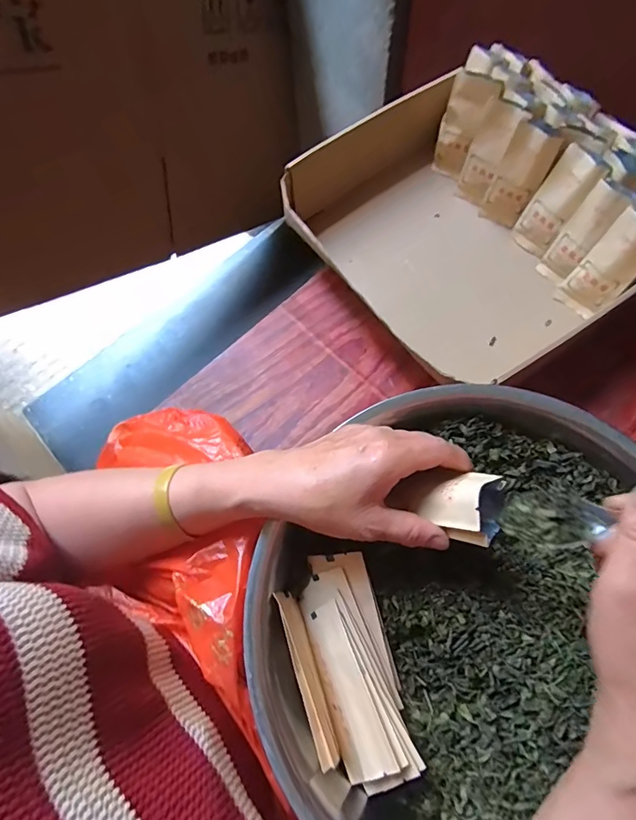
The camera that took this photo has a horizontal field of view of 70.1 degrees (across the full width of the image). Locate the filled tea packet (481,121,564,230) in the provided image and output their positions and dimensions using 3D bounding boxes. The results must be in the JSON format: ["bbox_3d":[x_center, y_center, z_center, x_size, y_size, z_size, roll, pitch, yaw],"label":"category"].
[{"bbox_3d":[0.222,-0.256,0.503,0.047,0.104,0.015,30,63,13],"label":"filled tea packet"}]

